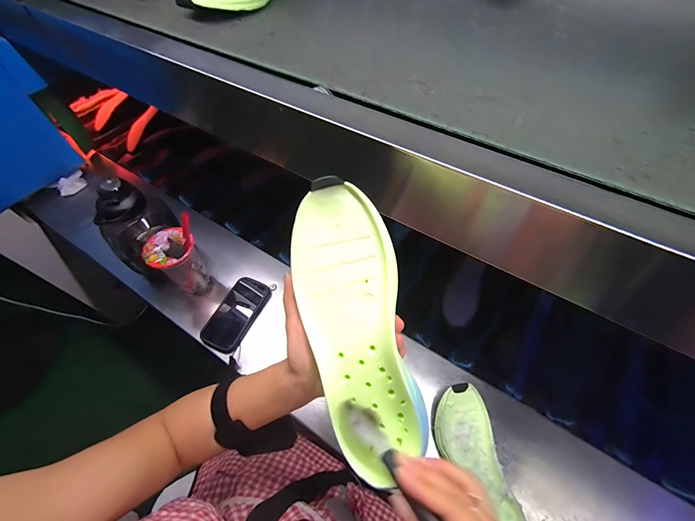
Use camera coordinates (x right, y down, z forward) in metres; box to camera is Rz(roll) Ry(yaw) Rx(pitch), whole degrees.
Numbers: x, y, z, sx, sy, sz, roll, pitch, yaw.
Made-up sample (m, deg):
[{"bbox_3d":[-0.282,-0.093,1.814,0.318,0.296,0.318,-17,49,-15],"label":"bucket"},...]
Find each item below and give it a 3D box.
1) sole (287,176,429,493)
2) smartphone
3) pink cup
[{"bbox_3d":[0.006,0.060,0.281,0.089,0.032,0.259,-12,88,-7],"label":"sole"},{"bbox_3d":[-0.231,0.110,0.635,0.082,0.020,0.158,21,60,15],"label":"smartphone"},{"bbox_3d":[-0.337,-0.004,0.605,0.088,0.188,0.092,28,62,19],"label":"pink cup"}]

